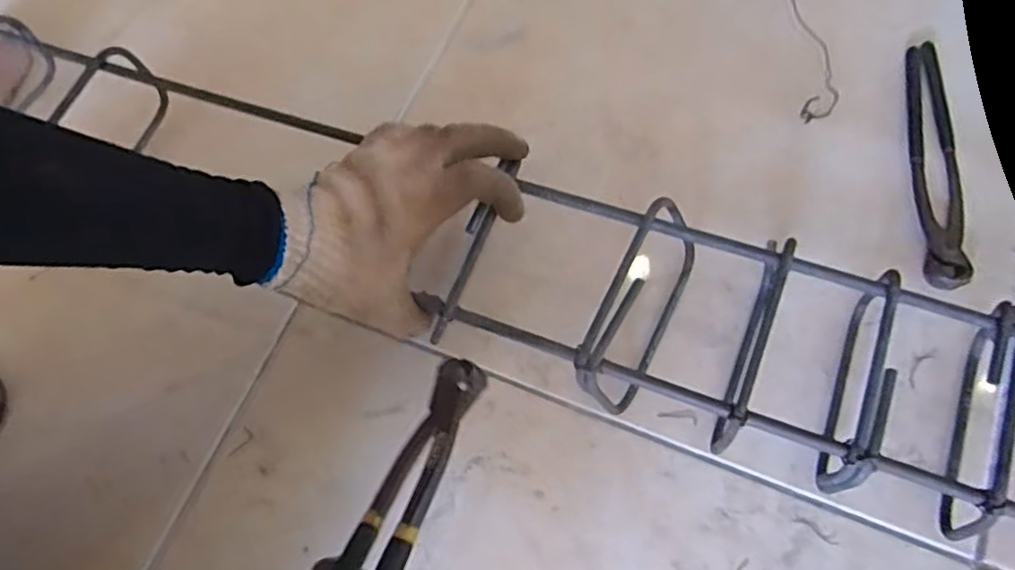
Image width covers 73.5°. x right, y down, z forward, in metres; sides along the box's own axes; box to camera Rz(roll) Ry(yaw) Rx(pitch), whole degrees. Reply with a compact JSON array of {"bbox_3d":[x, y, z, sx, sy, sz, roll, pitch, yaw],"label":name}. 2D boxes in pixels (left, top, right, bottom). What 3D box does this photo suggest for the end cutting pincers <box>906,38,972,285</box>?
[{"bbox_3d":[0.334,-0.100,0.532,0.037,0.010,0.226,6,68,5],"label":"end cutting pincers"}]

